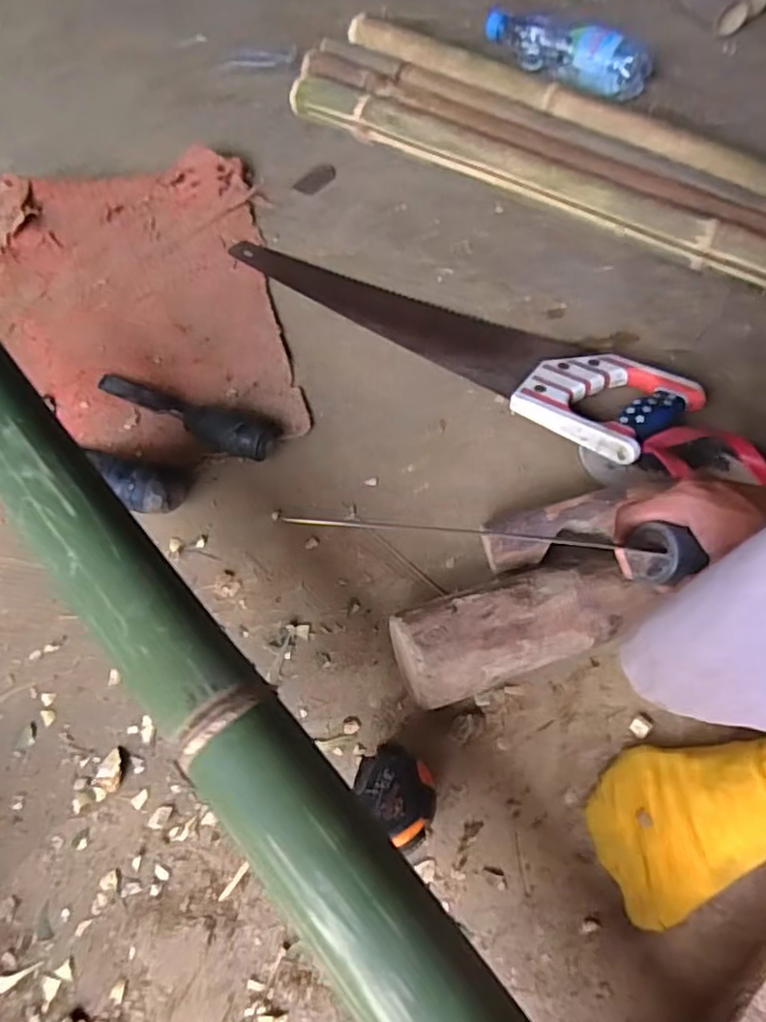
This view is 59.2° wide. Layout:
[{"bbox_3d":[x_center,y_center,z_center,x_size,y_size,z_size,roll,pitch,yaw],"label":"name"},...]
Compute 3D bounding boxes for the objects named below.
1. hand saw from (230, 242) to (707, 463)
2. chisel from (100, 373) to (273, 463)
[{"bbox_3d":[0.062,-0.200,0.700,0.530,0.038,0.124,31,65,16],"label":"hand saw"},{"bbox_3d":[-0.195,-0.096,0.646,0.202,0.036,0.048,18,62,10],"label":"chisel"}]

